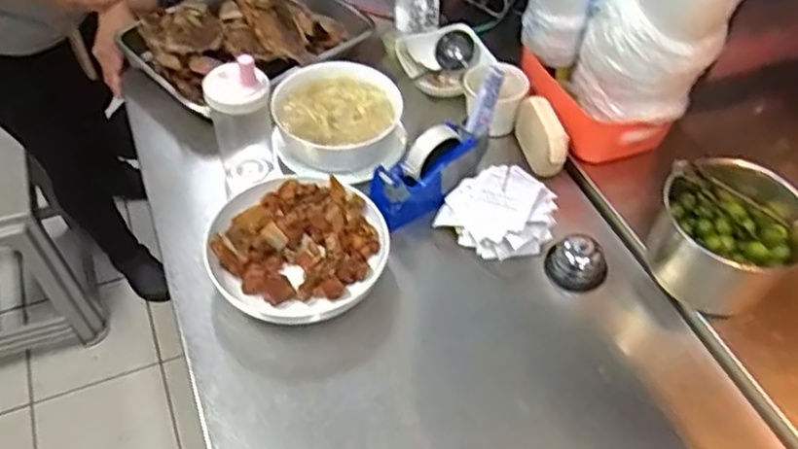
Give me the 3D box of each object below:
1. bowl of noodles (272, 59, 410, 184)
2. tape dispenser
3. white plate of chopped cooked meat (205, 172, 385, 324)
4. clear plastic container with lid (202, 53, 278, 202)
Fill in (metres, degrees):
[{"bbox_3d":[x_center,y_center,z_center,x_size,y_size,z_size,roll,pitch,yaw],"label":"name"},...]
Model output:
[{"bbox_3d":[-0.091,-0.154,0.996,0.186,0.074,0.188,-3,50,-6],"label":"bowl of noodles"},{"bbox_3d":[0.031,-0.071,0.924,0.068,0.105,0.149,37,57,25],"label":"tape dispenser"},{"bbox_3d":[-0.125,0.027,0.855,0.214,0.049,0.196,2,50,-2],"label":"white plate of chopped cooked meat"},{"bbox_3d":[-0.216,-0.145,0.923,0.082,0.209,0.085,-8,51,-10],"label":"clear plastic container with lid"}]

